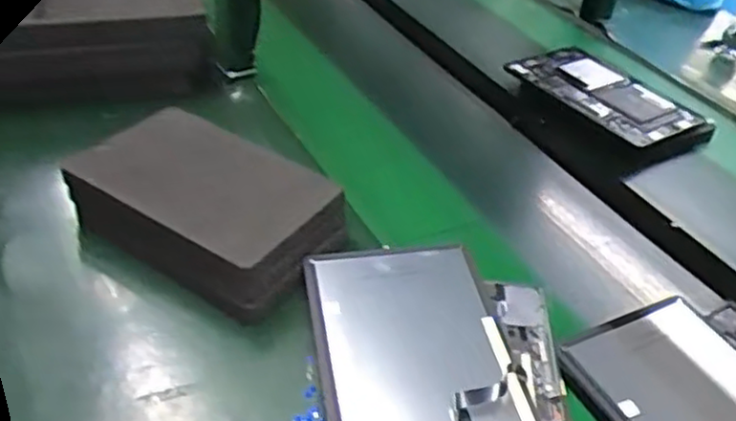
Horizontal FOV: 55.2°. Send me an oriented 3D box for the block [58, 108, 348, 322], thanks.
[{"bbox_3d":[-0.167,-0.007,0.730,0.265,0.072,0.169,29,43,23],"label":"block"}]

